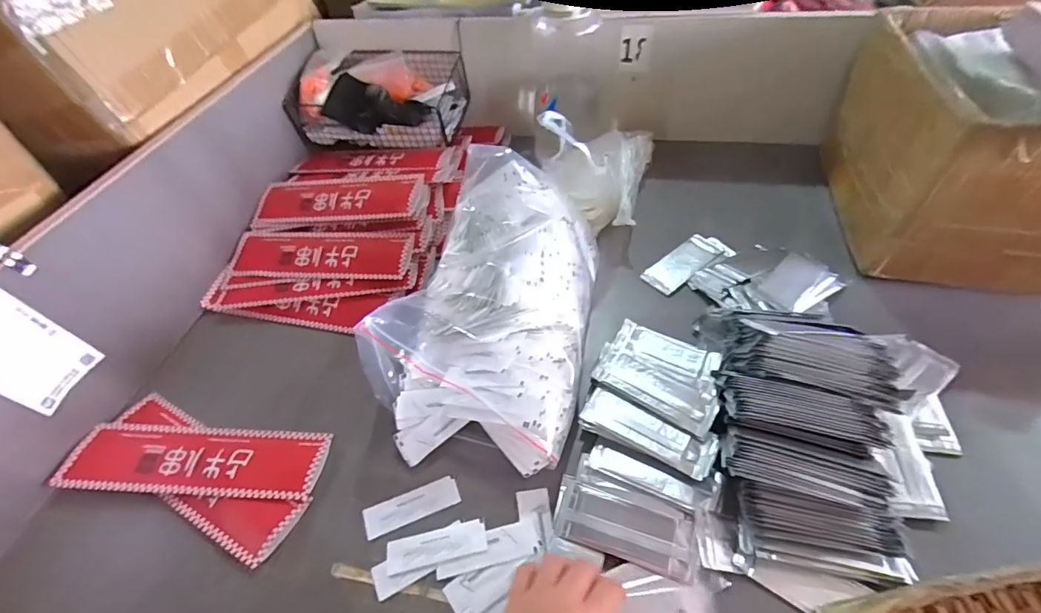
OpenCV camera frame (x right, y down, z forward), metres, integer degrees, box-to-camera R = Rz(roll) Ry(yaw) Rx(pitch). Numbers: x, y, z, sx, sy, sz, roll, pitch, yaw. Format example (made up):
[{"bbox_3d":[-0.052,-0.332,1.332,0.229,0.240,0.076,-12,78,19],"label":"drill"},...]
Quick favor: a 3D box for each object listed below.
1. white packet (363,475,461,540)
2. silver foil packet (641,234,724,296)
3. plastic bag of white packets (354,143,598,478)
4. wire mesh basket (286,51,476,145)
[{"bbox_3d":[-0.107,0.197,0.469,0.093,0.004,0.031,-19,50,-10],"label":"white packet"},{"bbox_3d":[0.220,-0.059,0.645,0.120,0.006,0.052,-35,55,-22],"label":"silver foil packet"},{"bbox_3d":[-0.025,-0.011,0.541,0.201,0.143,0.332,8,51,13],"label":"plastic bag of white packets"},{"bbox_3d":[-0.232,-0.347,0.780,0.258,0.095,0.149,4,50,9],"label":"wire mesh basket"}]

